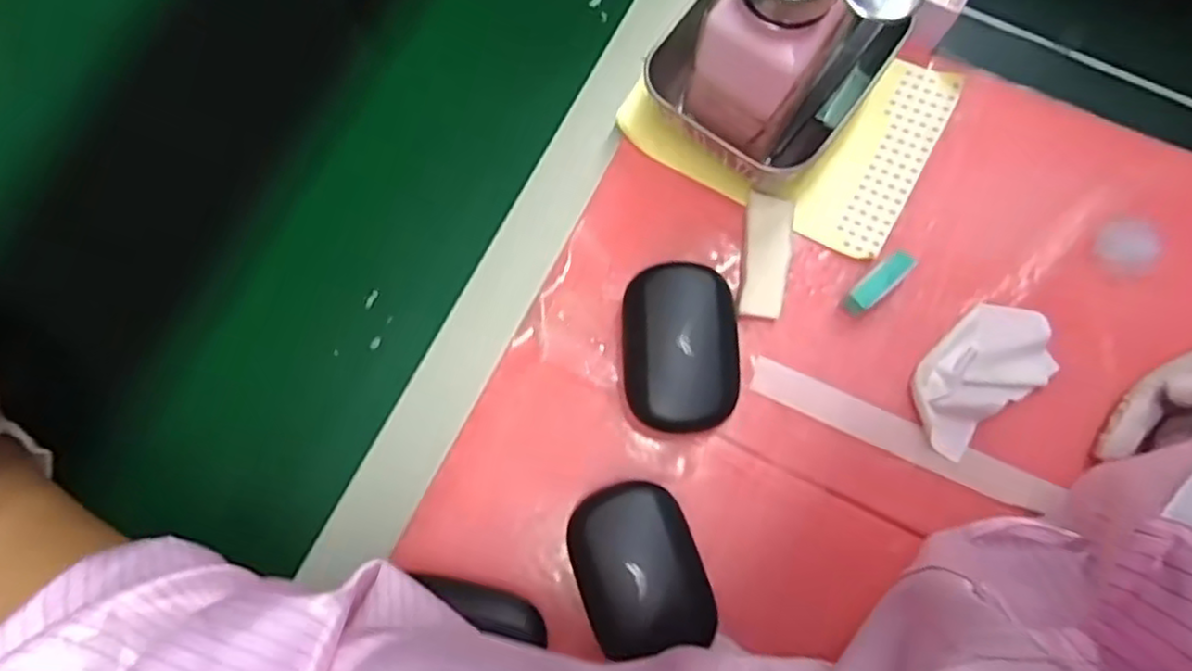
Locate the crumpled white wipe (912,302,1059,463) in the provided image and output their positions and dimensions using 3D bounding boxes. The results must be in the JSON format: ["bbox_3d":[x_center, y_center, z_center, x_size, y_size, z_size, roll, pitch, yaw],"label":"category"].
[{"bbox_3d":[0.201,0.019,0.361,0.086,0.008,0.049,-38,78,-8],"label":"crumpled white wipe"}]

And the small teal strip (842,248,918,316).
[{"bbox_3d":[0.152,-0.028,0.368,0.039,0.016,0.014,-42,78,-9],"label":"small teal strip"}]

